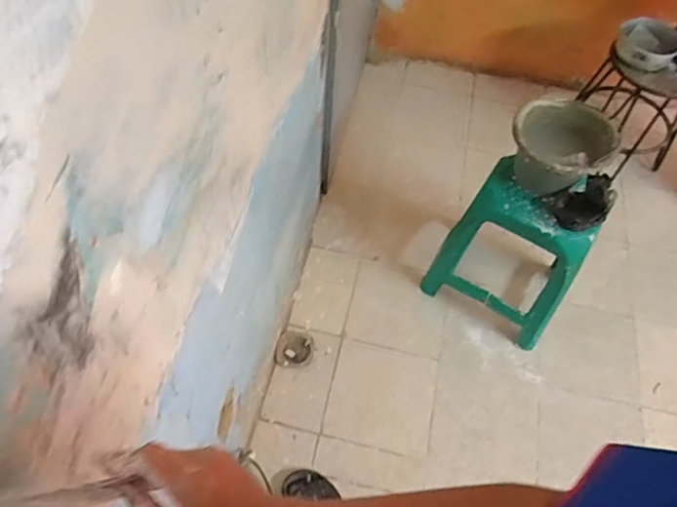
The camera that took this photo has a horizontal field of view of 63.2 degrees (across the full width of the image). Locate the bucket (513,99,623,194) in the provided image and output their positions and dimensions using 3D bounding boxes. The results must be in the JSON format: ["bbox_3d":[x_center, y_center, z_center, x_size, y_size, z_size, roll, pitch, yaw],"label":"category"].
[{"bbox_3d":[0.551,-0.266,1.372,0.242,0.149,0.248,2,57,-3],"label":"bucket"}]

